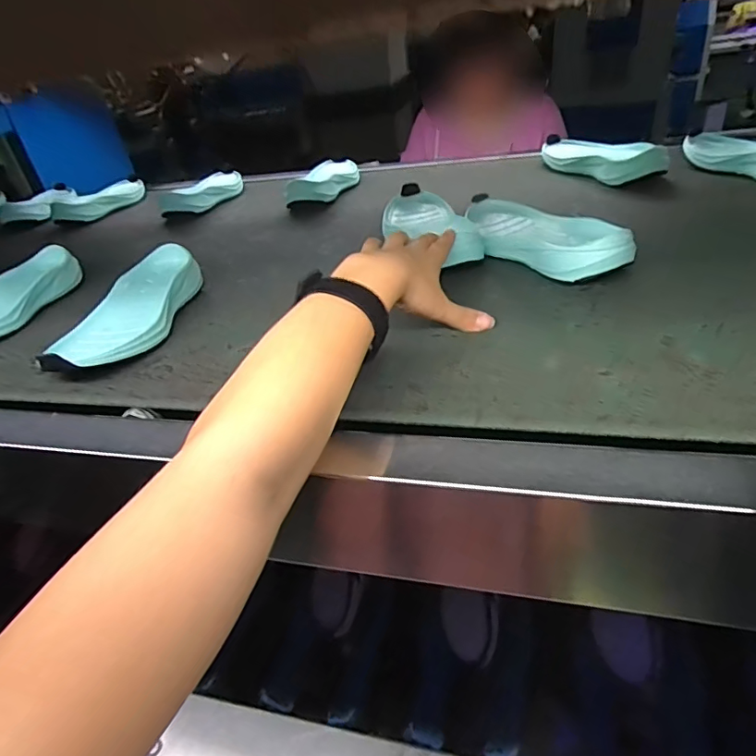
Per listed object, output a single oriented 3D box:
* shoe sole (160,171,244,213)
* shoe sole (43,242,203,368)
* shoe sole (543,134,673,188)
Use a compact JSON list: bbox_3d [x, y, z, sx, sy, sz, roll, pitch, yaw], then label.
[{"bbox_3d":[-0.303,-0.330,0.920,0.074,0.043,0.208,5,37,18],"label":"shoe sole"},{"bbox_3d":[-0.249,-0.070,0.521,0.088,0.049,0.190,4,36,17],"label":"shoe sole"},{"bbox_3d":[0.311,-0.320,0.750,0.087,0.048,0.224,-12,35,-6],"label":"shoe sole"}]

